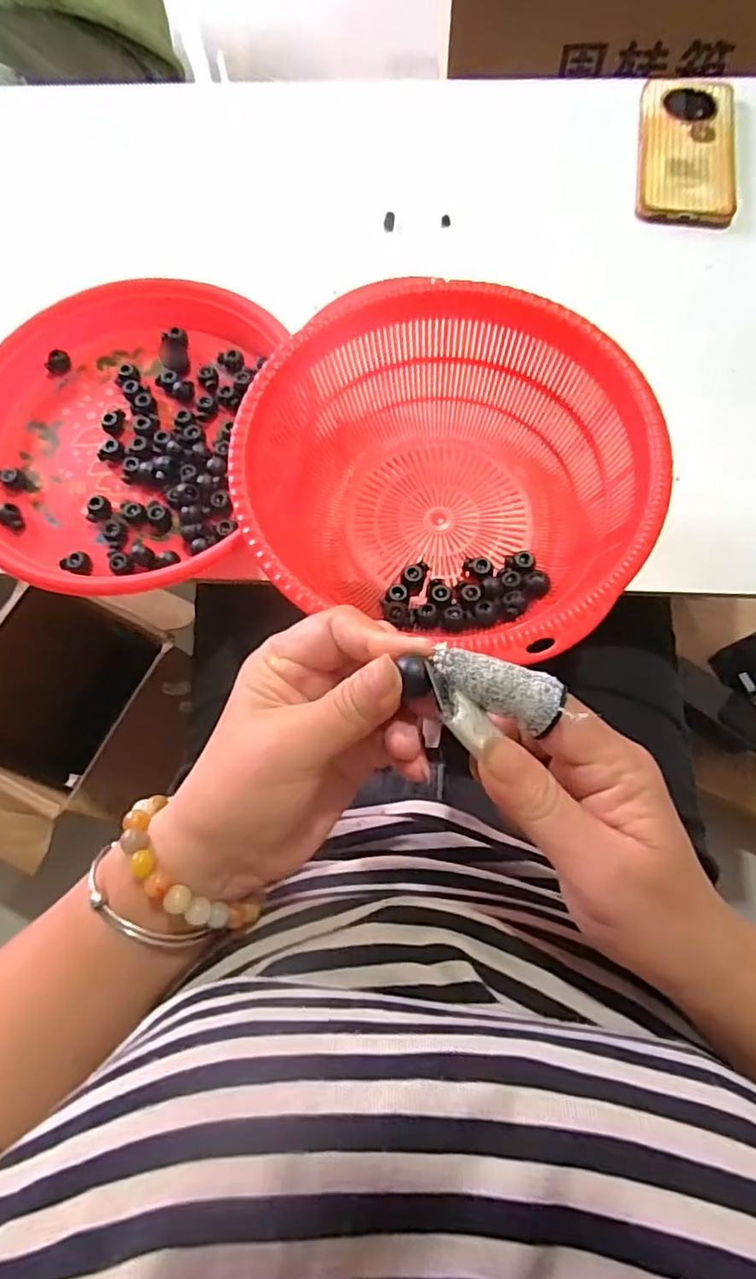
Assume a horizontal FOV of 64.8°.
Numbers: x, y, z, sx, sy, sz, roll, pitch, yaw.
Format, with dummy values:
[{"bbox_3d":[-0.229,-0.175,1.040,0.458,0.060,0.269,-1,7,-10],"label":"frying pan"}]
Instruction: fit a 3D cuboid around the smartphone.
[{"bbox_3d":[0.264,-0.422,0.510,0.079,0.015,0.168,7,72,4],"label":"smartphone"}]

